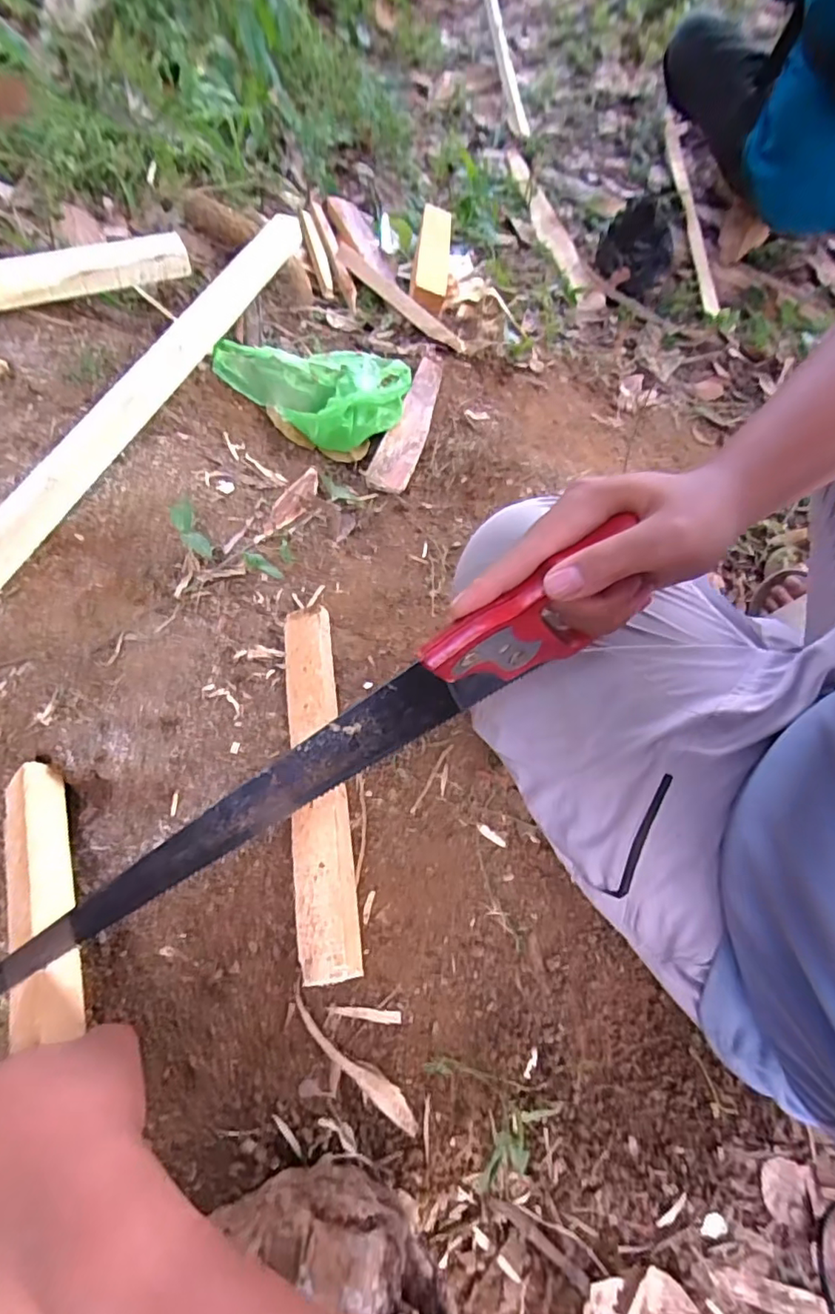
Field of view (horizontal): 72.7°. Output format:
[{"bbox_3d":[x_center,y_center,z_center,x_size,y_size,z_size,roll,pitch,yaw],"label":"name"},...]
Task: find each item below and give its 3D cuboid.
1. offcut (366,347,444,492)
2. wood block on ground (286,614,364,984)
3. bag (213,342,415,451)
[{"bbox_3d":[0.001,-0.365,0.845,0.054,0.024,0.325,28,59,-16],"label":"offcut"},{"bbox_3d":[-0.084,0.094,0.470,0.045,0.026,0.305,-8,68,-2],"label":"wood block on ground"},{"bbox_3d":[-0.136,-0.373,0.765,0.224,0.080,0.149,27,71,11],"label":"bag"}]

